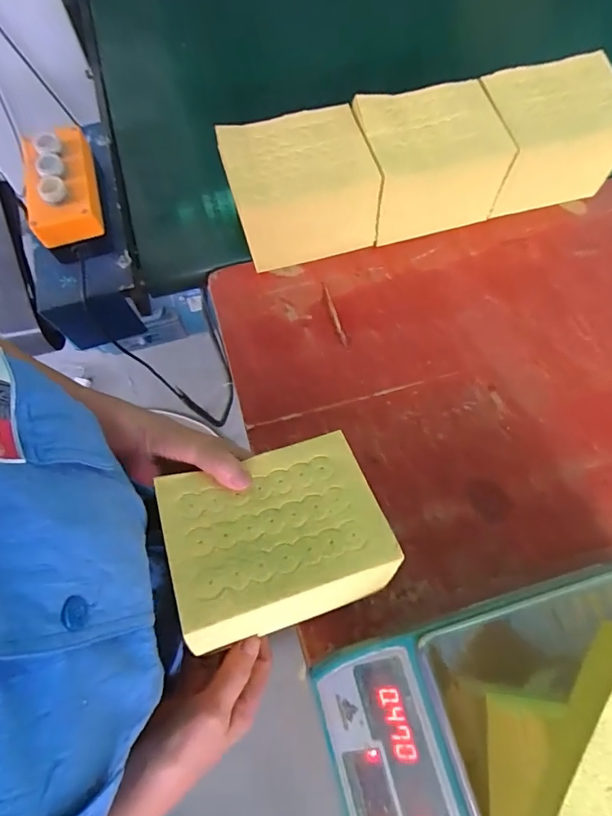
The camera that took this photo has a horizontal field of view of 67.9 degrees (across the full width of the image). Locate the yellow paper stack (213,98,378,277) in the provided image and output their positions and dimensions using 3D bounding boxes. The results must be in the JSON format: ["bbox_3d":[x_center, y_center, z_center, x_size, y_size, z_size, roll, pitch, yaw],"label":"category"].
[{"bbox_3d":[-0.008,-0.267,0.567,0.167,0.130,0.108,-12,69,-5],"label":"yellow paper stack"}]

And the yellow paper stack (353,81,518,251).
[{"bbox_3d":[0.153,-0.306,0.583,0.168,0.135,0.117,-15,69,-5],"label":"yellow paper stack"}]

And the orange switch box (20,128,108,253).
[{"bbox_3d":[-0.290,-0.267,0.542,0.081,0.057,0.144,-13,69,-5],"label":"orange switch box"}]

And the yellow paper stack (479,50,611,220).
[{"bbox_3d":[0.307,-0.343,0.597,0.169,0.129,0.137,-17,69,-6],"label":"yellow paper stack"}]

